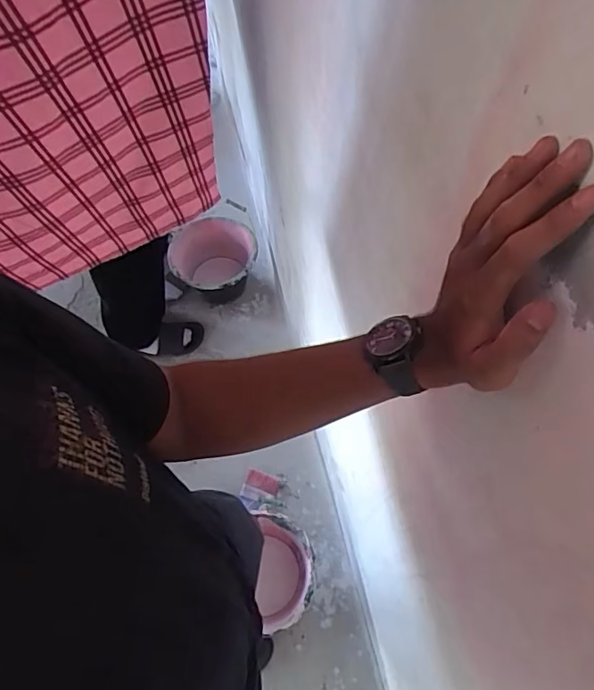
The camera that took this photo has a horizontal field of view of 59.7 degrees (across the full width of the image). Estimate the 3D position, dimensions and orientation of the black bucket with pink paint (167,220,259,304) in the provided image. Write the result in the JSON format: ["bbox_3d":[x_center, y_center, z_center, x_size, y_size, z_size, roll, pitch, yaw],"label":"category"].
[{"bbox_3d":[-0.283,-0.273,1.761,0.303,0.249,0.269,-6,64,-2],"label":"black bucket with pink paint"}]

